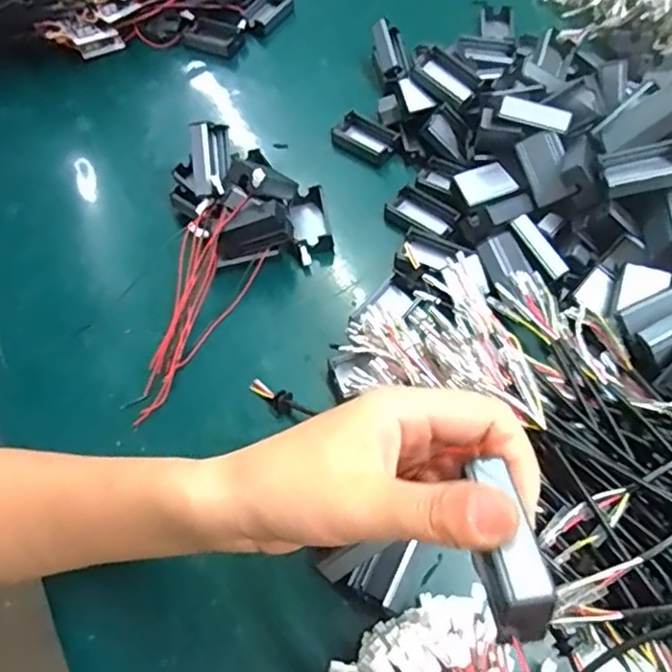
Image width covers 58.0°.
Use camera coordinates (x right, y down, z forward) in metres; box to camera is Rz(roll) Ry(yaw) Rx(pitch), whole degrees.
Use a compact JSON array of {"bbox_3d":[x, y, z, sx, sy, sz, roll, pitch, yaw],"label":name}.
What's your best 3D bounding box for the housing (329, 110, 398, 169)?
[{"bbox_3d":[0.025,-0.165,0.509,0.053,0.015,0.031,34,69,20],"label":"housing"}]

